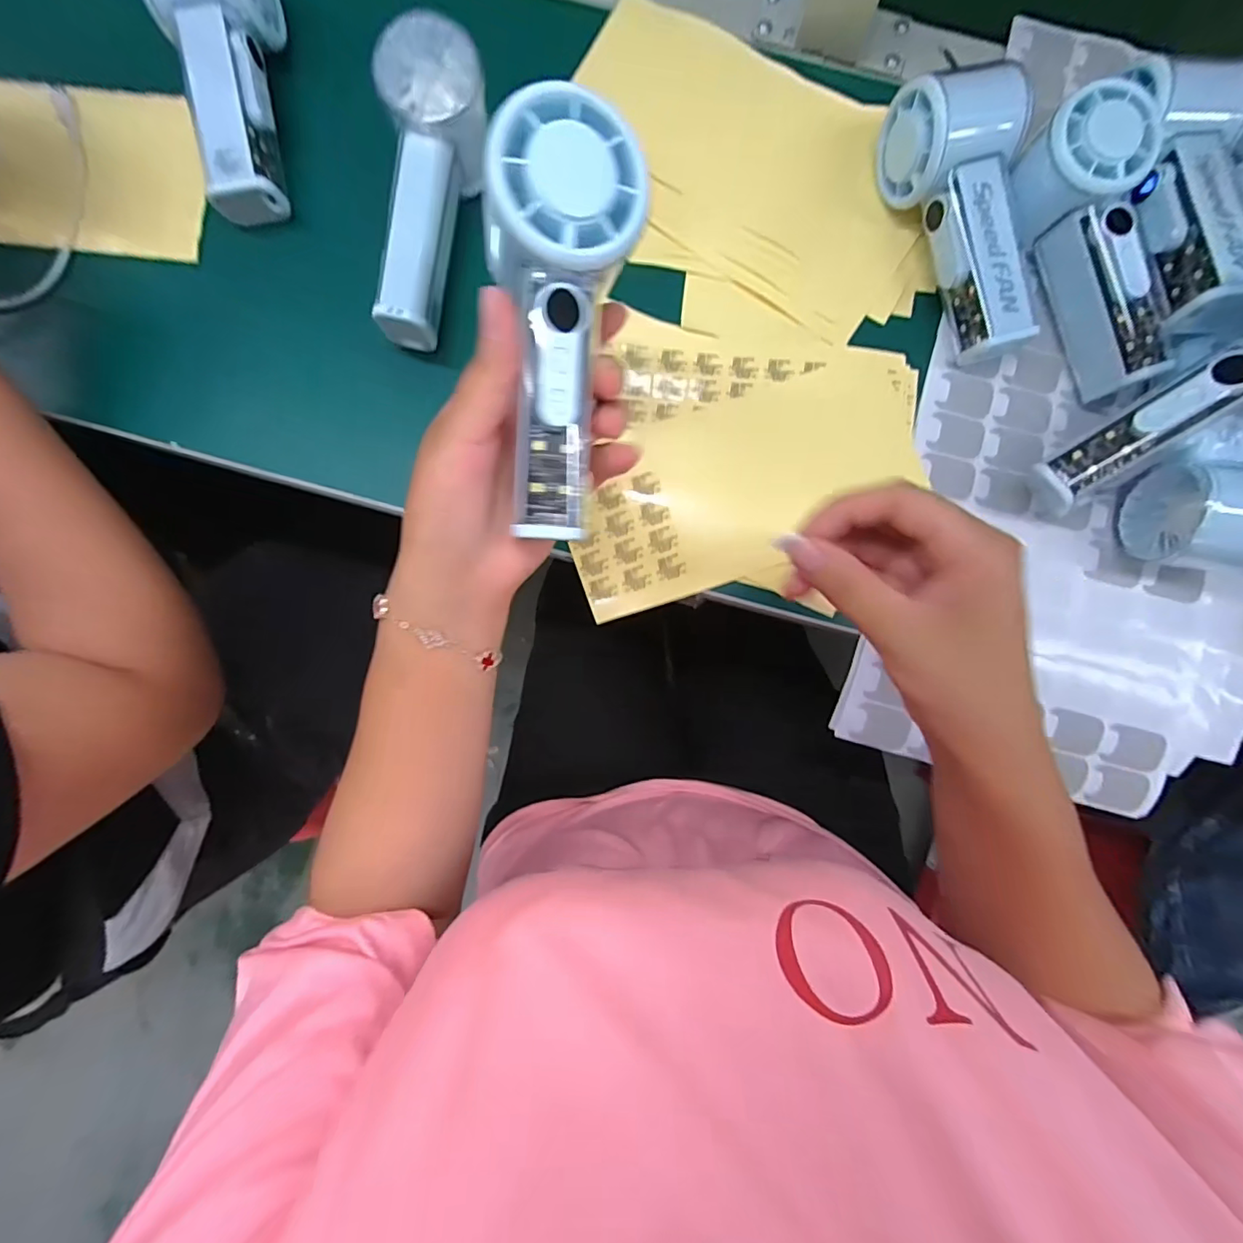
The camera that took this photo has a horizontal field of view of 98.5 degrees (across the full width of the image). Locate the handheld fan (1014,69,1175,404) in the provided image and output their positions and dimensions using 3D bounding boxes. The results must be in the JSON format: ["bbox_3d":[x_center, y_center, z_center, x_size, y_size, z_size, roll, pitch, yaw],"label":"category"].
[{"bbox_3d":[0.273,-0.211,0.302,0.059,0.043,0.151,-17,99,-1],"label":"handheld fan"}]

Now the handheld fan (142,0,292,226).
[{"bbox_3d":[-0.225,-0.317,0.317,0.062,0.074,0.139,-16,85,-3],"label":"handheld fan"}]

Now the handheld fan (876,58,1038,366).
[{"bbox_3d":[0.207,-0.235,0.306,0.060,0.060,0.150,-22,85,-3],"label":"handheld fan"}]

